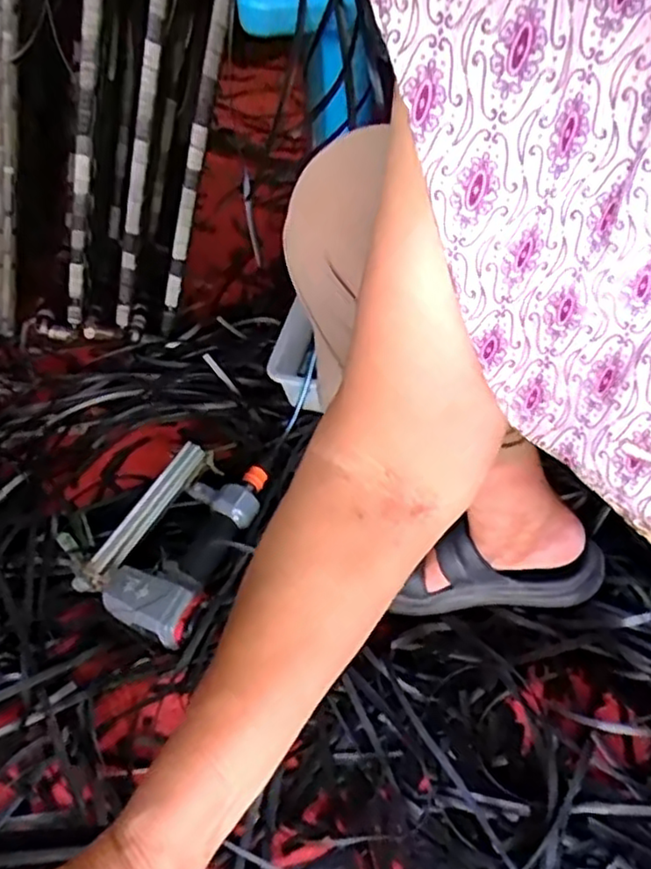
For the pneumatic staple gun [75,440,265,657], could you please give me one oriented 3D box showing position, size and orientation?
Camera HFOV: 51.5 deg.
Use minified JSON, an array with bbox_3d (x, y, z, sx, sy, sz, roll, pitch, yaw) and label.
[{"bbox_3d":[-0.166,0.111,0.776,0.153,0.048,0.236,20,51,19],"label":"pneumatic staple gun"}]

